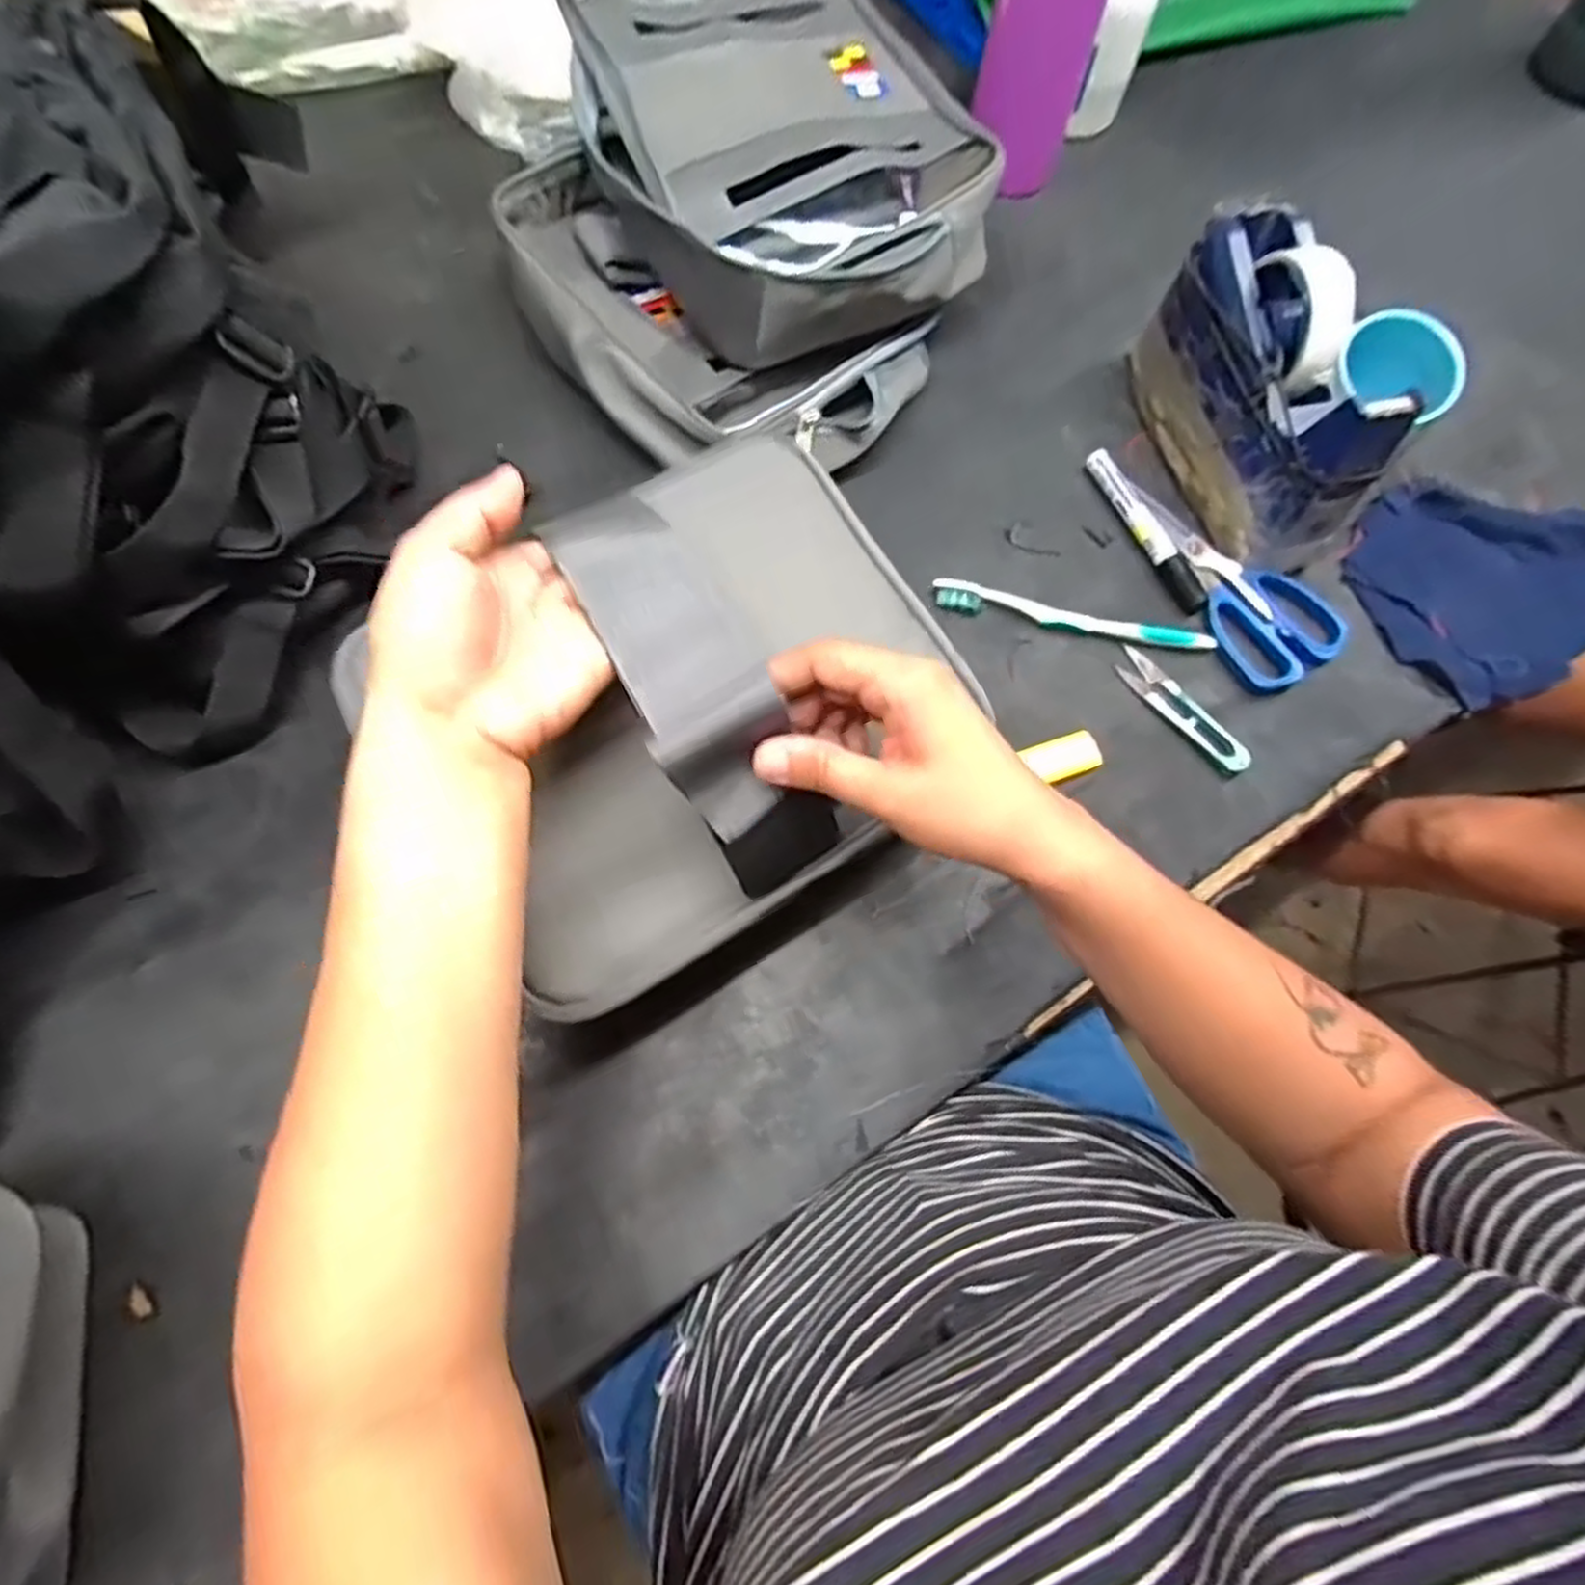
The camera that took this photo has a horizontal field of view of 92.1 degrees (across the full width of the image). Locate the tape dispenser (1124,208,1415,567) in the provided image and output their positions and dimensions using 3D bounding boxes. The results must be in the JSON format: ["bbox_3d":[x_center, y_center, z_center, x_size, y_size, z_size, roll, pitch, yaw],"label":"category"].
[{"bbox_3d":[0.301,-0.259,0.493,0.069,0.105,0.206,-11,71,-7],"label":"tape dispenser"}]

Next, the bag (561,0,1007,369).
[{"bbox_3d":[-0.011,-0.435,0.506,0.243,0.074,0.303,-21,72,-10],"label":"bag"}]

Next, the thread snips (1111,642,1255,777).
[{"bbox_3d":[0.243,-0.052,0.475,0.023,0.010,0.101,-36,76,-14],"label":"thread snips"}]

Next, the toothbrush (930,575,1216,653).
[{"bbox_3d":[0.179,-0.112,0.491,0.177,0.013,0.019,14,70,2],"label":"toothbrush"}]

